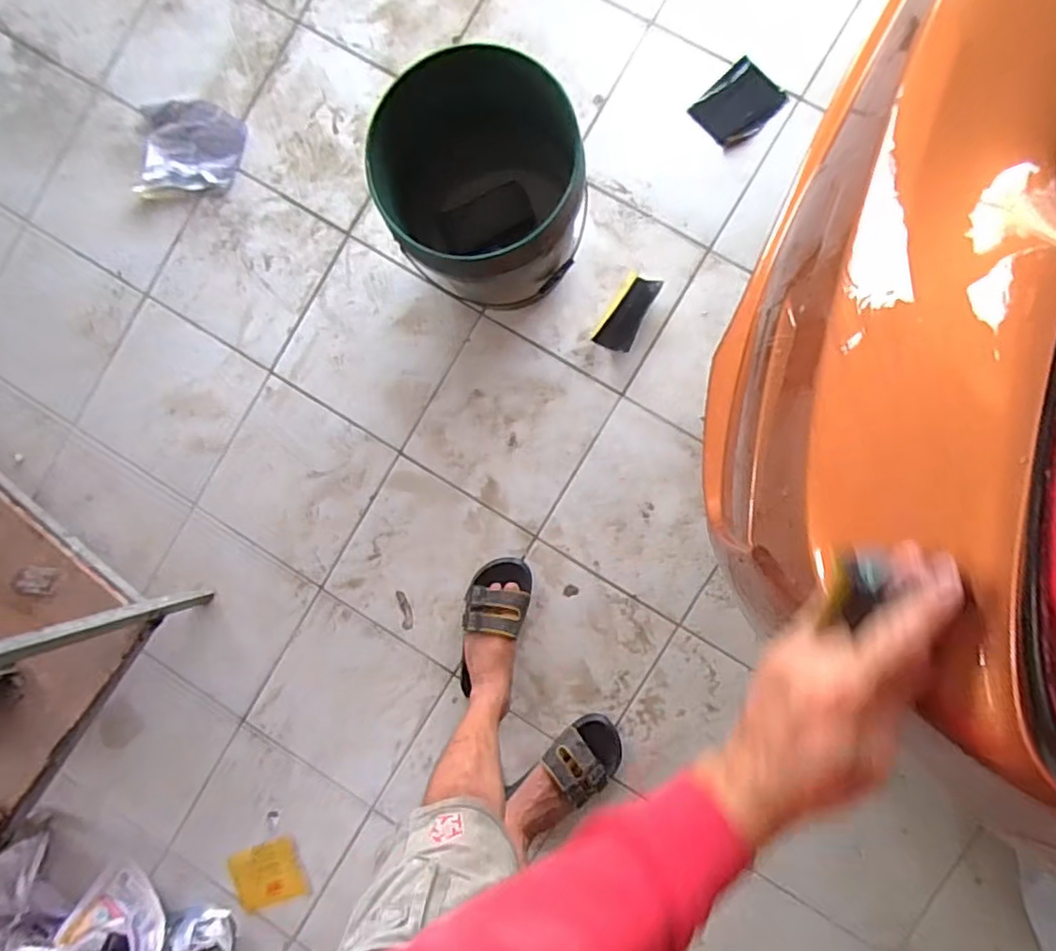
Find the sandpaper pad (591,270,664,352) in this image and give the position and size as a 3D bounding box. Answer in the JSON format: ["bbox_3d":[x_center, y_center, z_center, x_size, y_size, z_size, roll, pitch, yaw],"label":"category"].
[{"bbox_3d":[0.177,-0.289,1.122,0.065,0.024,0.141,32,93,4],"label":"sandpaper pad"}]

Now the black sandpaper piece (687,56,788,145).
[{"bbox_3d":[0.363,-0.641,1.092,0.133,0.010,0.109,-42,87,4],"label":"black sandpaper piece"}]

